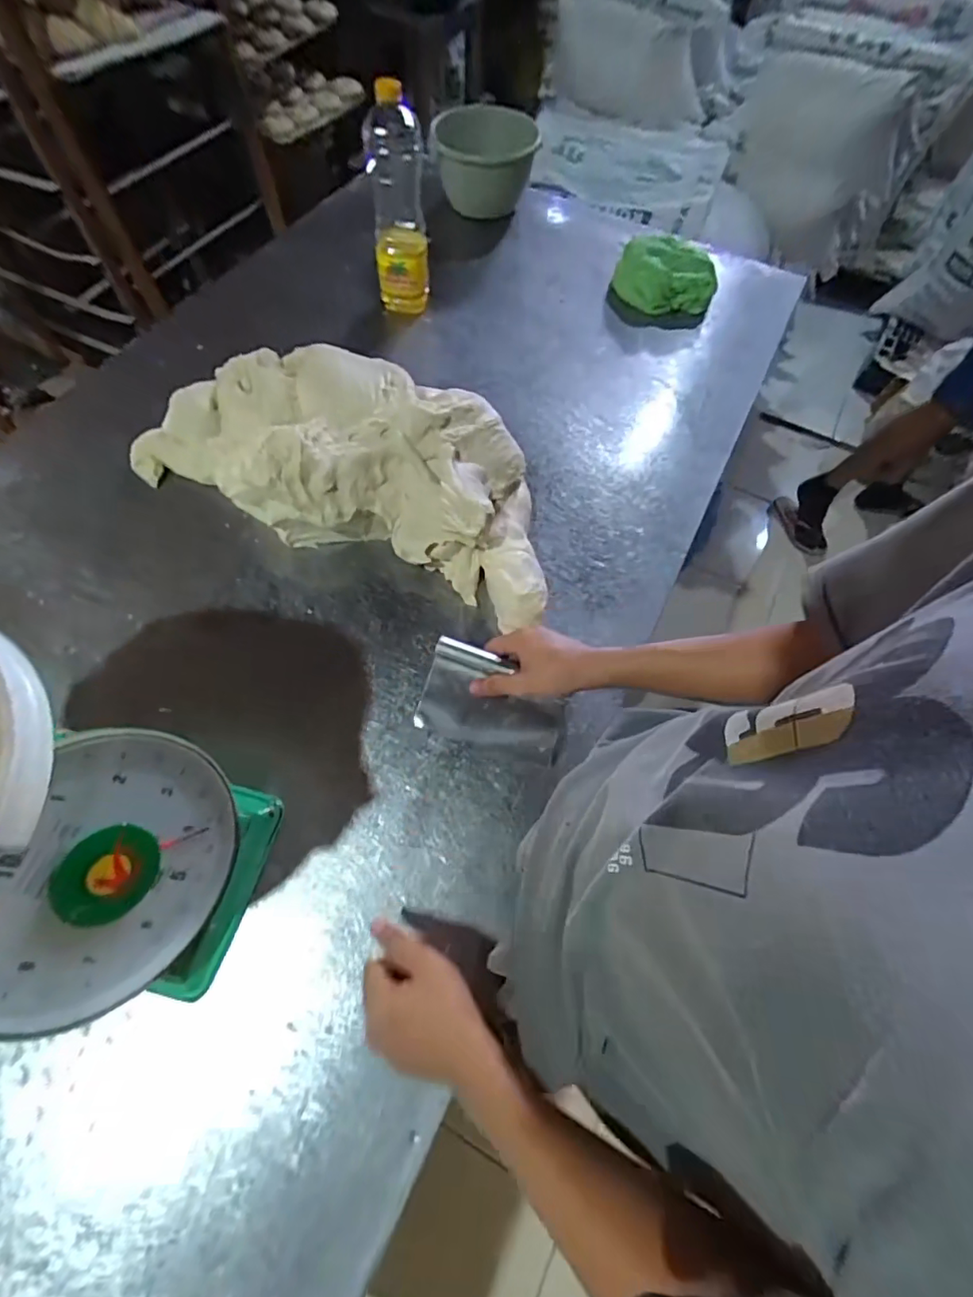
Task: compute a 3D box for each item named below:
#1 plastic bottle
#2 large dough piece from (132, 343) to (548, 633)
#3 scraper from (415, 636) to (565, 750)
[{"bbox_3d":[-0.133,-0.657,0.778,0.081,0.260,0.099,-3,64,-4],"label":"plastic bottle"},{"bbox_3d":[-0.162,-0.234,0.641,0.547,0.127,0.229,23,65,8],"label":"large dough piece"},{"bbox_3d":[0.007,0.049,0.544,0.147,0.020,0.095,11,91,3],"label":"scraper"}]

